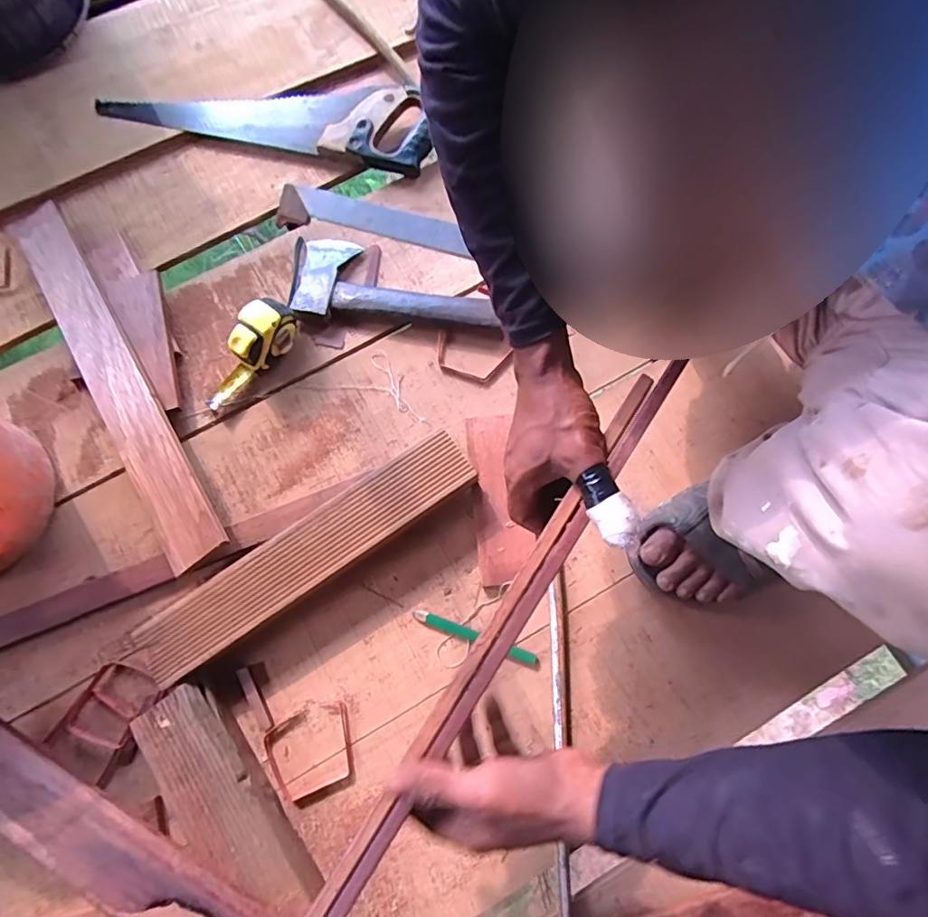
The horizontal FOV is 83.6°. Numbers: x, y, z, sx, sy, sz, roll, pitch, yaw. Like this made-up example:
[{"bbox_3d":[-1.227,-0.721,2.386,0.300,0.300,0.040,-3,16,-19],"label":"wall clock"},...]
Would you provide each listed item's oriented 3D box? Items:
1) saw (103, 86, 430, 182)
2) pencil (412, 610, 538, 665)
[{"bbox_3d":[-0.271,-0.475,0.693,0.449,0.035,0.115,14,78,4],"label":"saw"},{"bbox_3d":[0.009,0.187,0.546,0.136,0.014,0.012,19,78,5],"label":"pencil"}]

